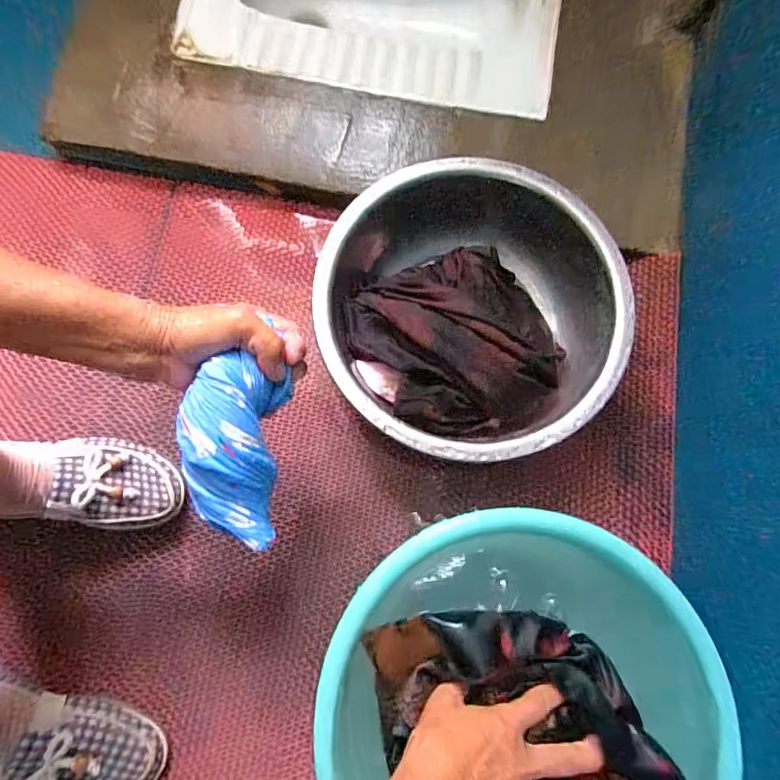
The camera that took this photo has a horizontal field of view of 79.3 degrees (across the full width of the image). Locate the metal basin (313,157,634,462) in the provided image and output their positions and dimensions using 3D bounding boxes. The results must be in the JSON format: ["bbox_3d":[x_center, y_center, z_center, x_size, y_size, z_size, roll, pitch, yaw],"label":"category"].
[{"bbox_3d":[0.088,-0.085,0.528,0.320,0.112,0.312,0,77,0],"label":"metal basin"}]

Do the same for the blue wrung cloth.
[{"bbox_3d":[-0.118,0.044,0.348,0.067,0.044,0.131,5,77,1],"label":"blue wrung cloth"}]

